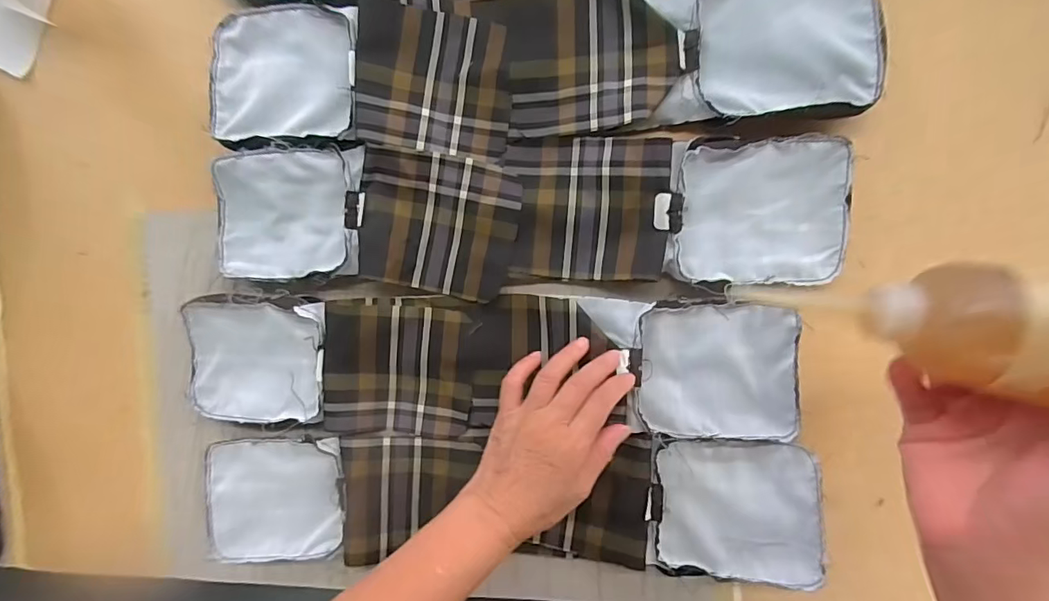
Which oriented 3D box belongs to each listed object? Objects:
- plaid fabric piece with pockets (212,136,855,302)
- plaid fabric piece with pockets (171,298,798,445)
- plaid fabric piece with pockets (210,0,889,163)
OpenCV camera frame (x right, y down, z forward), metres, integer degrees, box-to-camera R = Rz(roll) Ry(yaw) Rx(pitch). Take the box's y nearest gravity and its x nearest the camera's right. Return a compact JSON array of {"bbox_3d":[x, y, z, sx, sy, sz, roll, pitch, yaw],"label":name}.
[{"bbox_3d":[-0.009,-0.070,0.414,0.519,0.013,0.123,-1,95,6],"label":"plaid fabric piece with pockets"},{"bbox_3d":[-0.040,0.059,0.433,0.521,0.029,0.120,0,96,6],"label":"plaid fabric piece with pockets"},{"bbox_3d":[-0.001,-0.191,0.399,0.525,0.018,0.124,-2,95,6],"label":"plaid fabric piece with pockets"}]

